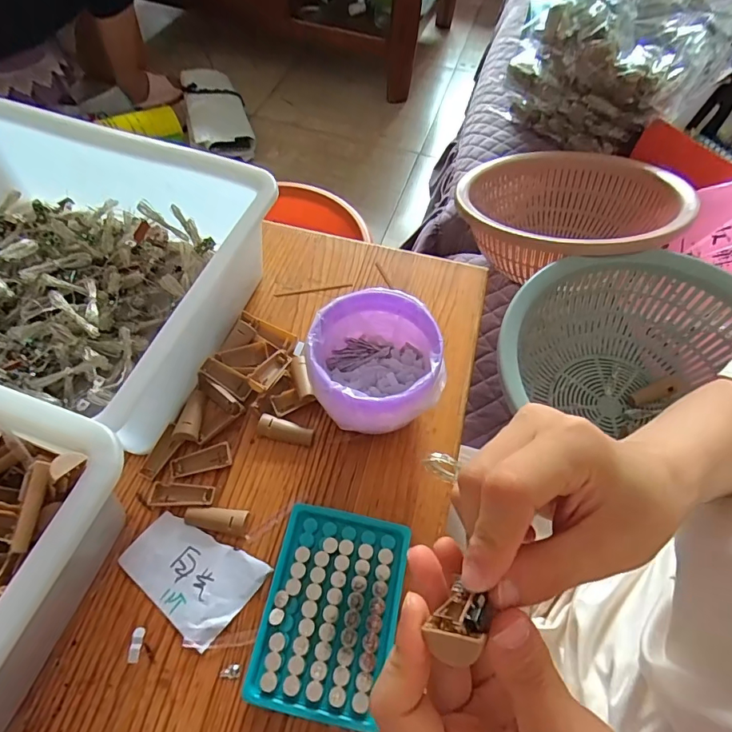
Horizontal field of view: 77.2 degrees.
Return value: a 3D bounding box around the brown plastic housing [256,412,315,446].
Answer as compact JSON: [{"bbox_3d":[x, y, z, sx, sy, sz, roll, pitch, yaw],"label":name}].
[{"bbox_3d":[-0.073,0.059,0.415,0.051,0.014,0.020,16,59,7],"label":"brown plastic housing"}]

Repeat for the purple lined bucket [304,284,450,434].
[{"bbox_3d":[0.005,0.005,0.399,0.101,0.086,0.109,1,58,-2],"label":"purple lined bucket"}]

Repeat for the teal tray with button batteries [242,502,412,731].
[{"bbox_3d":[-0.025,0.177,0.338,0.094,0.022,0.131,12,58,4],"label":"teal tray with button batteries"}]

